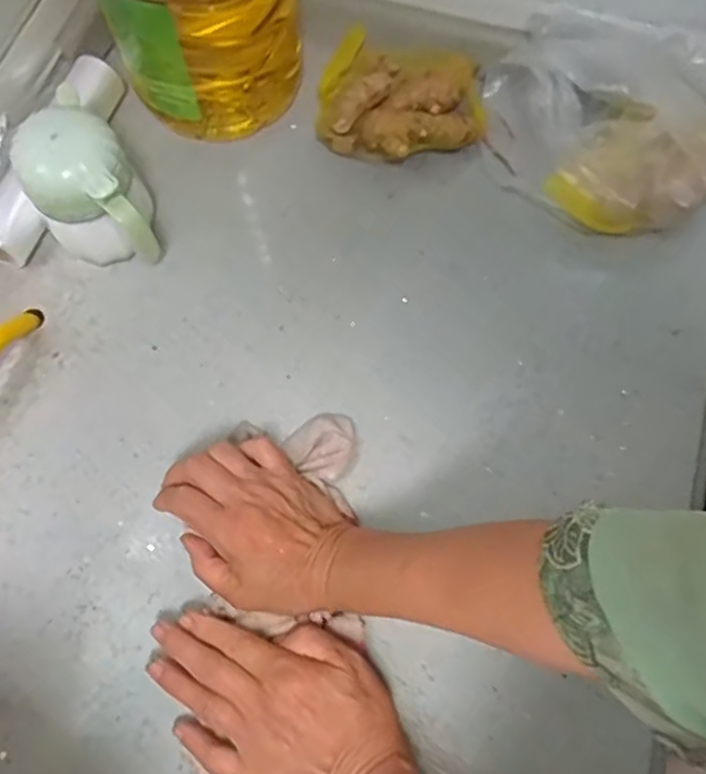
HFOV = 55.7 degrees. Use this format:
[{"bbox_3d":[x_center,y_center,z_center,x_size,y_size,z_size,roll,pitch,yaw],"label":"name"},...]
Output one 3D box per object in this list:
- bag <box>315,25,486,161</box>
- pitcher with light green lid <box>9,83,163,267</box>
[{"bbox_3d":[0.041,-0.256,0.606,0.149,0.053,0.122,13,70,6],"label":"bag"},{"bbox_3d":[-0.206,-0.147,0.532,0.079,0.118,0.125,-35,72,-11],"label":"pitcher with light green lid"}]

